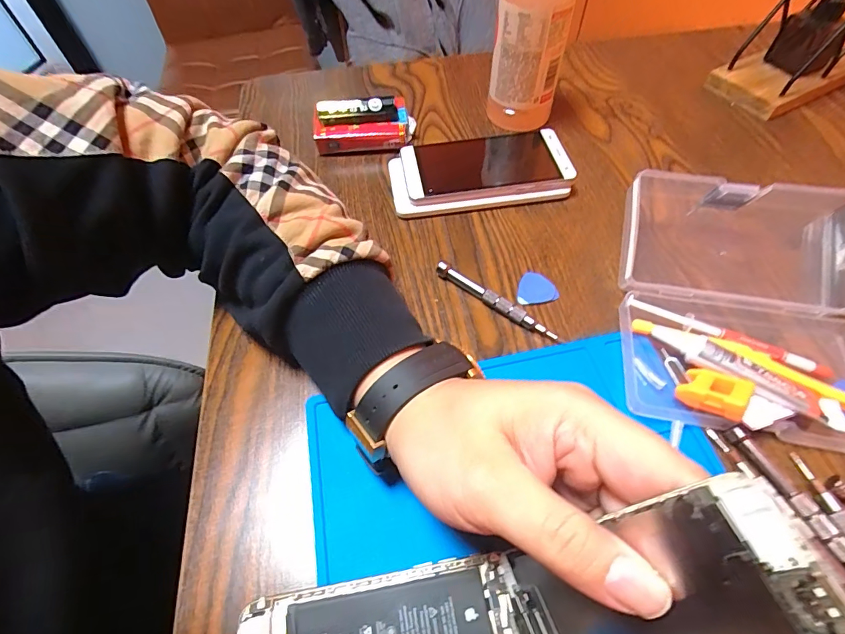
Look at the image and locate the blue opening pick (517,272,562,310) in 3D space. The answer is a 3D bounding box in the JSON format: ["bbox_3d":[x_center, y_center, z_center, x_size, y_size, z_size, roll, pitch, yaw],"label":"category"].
[{"bbox_3d":[0.086,-0.021,0.313,0.030,0.004,0.028,7,62,10],"label":"blue opening pick"}]

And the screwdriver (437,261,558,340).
[{"bbox_3d":[0.051,-0.011,0.304,0.098,0.012,0.007,35,63,21],"label":"screwdriver"}]

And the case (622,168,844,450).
[{"bbox_3d":[0.219,-0.022,0.283,0.158,0.050,0.199,8,57,6],"label":"case"}]

